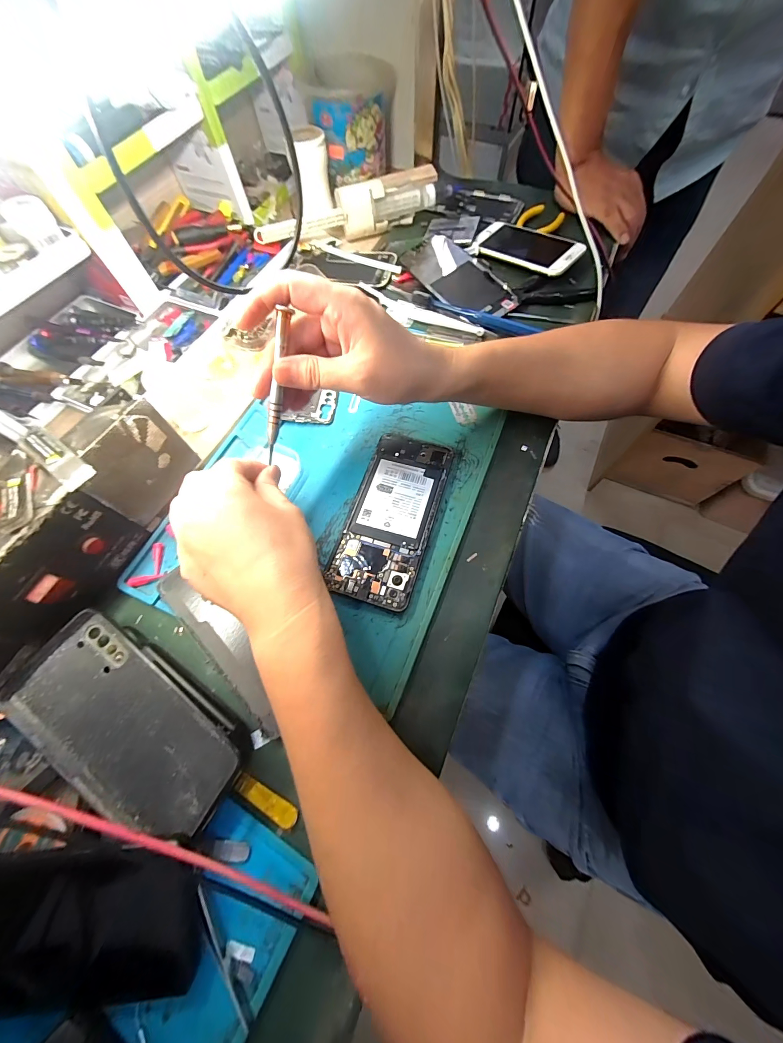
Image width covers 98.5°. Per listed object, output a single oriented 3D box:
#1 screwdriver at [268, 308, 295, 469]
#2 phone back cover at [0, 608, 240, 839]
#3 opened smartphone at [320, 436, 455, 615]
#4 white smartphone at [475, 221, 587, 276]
[{"bbox_3d":[-0.084,-0.095,0.246,0.008,0.104,0.007,18,24,9],"label":"screwdriver"},{"bbox_3d":[-0.175,0.132,0.218,0.158,0.013,0.076,32,73,12],"label":"phone back cover"},{"bbox_3d":[0.001,-0.006,0.293,0.068,0.008,0.154,17,68,8],"label":"opened smartphone"},{"bbox_3d":[0.176,-0.356,0.434,0.073,0.010,0.134,-43,66,-14],"label":"white smartphone"}]

